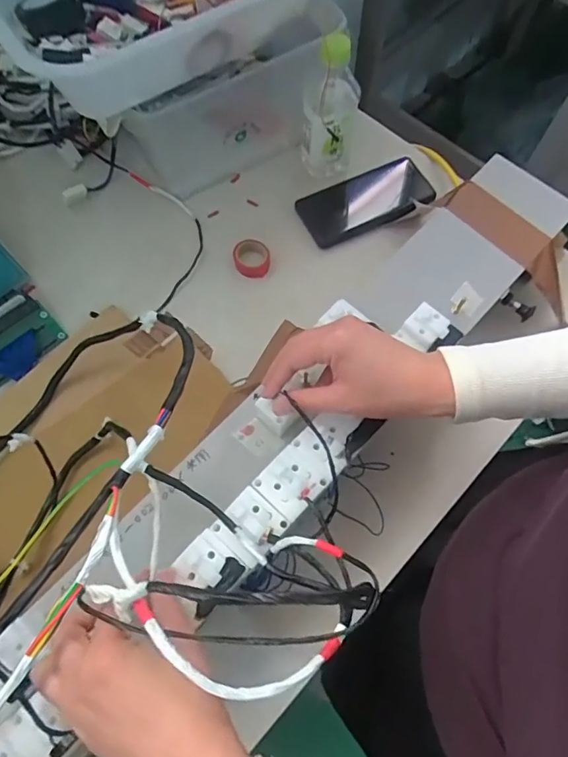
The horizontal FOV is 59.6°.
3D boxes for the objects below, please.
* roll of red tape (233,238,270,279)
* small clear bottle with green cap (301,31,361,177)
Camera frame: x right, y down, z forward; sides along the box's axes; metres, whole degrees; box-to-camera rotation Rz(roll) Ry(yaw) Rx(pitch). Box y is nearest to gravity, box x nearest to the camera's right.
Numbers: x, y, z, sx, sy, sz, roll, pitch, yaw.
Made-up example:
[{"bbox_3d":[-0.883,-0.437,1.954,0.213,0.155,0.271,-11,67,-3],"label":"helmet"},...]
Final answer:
[{"bbox_3d":[-0.039,-0.145,0.597,0.042,0.018,0.047,-8,68,-3],"label":"roll of red tape"},{"bbox_3d":[0.054,-0.314,0.581,0.062,0.164,0.063,7,68,3],"label":"small clear bottle with green cap"}]

